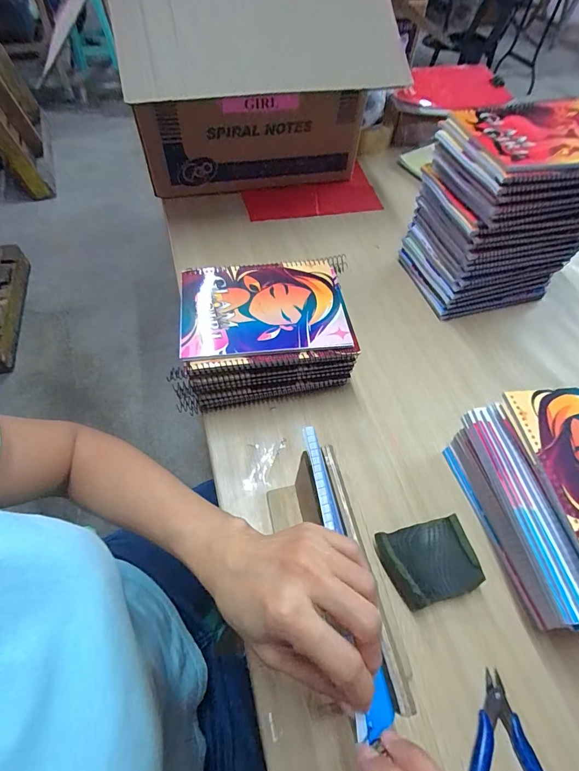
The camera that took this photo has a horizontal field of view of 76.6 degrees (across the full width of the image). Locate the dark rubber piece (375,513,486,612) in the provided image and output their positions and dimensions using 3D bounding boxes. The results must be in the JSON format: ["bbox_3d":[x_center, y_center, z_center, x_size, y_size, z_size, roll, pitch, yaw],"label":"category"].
[{"bbox_3d":[0.140,0.180,0.374,0.089,0.031,0.071,-11,59,-12],"label":"dark rubber piece"}]

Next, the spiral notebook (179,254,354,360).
[{"bbox_3d":[-0.025,-0.103,0.459,0.217,0.009,0.155,-6,58,-9],"label":"spiral notebook"}]

